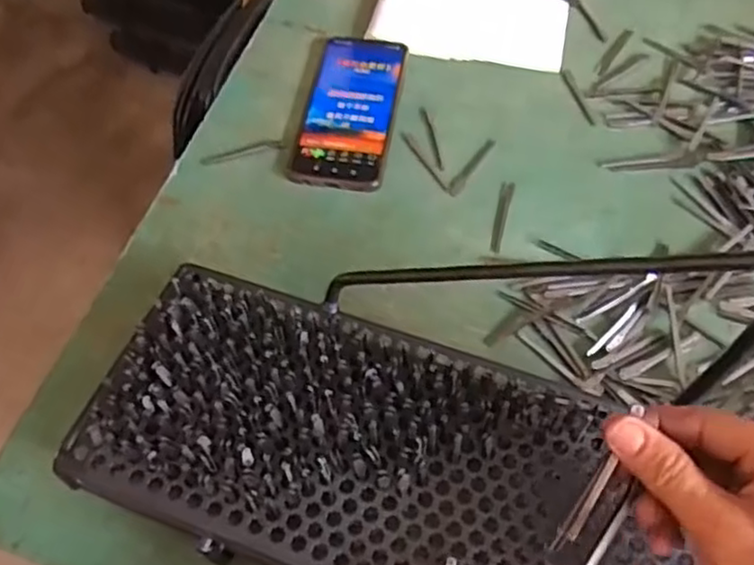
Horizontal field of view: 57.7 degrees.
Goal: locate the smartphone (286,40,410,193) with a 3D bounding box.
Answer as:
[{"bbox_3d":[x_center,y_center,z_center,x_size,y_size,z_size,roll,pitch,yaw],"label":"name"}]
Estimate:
[{"bbox_3d":[-0.021,-0.147,0.578,0.074,0.009,0.165,7,60,7],"label":"smartphone"}]

